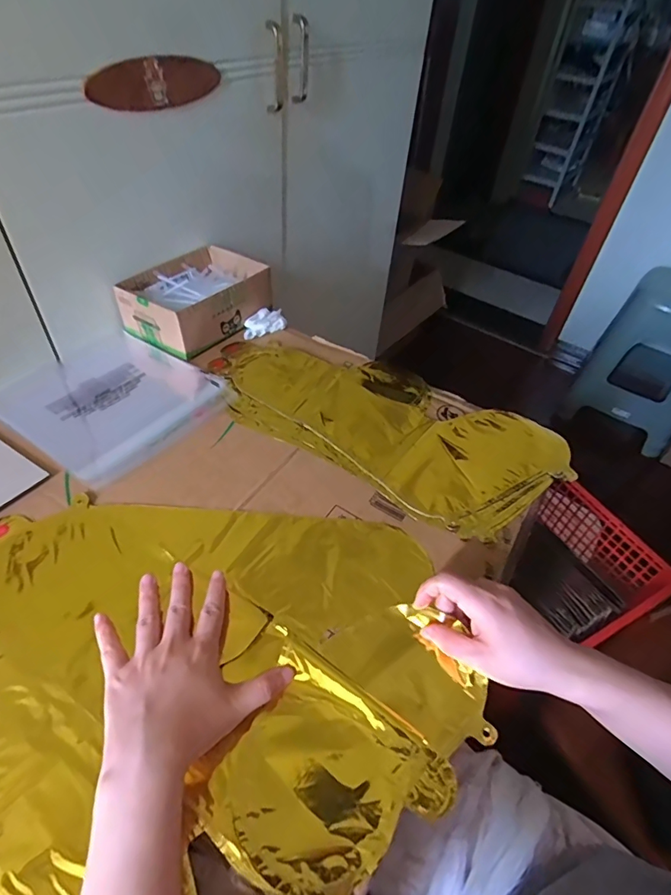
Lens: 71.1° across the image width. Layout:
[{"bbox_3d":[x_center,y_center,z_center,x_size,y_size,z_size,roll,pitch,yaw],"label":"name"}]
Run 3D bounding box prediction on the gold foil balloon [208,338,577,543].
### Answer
[{"bbox_3d":[0.048,-0.047,0.576,0.434,0.013,0.207,26,49,19],"label":"gold foil balloon"}]

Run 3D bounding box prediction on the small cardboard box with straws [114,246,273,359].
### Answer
[{"bbox_3d":[-0.205,-0.223,0.690,0.153,0.064,0.195,30,50,22],"label":"small cardboard box with straws"}]

